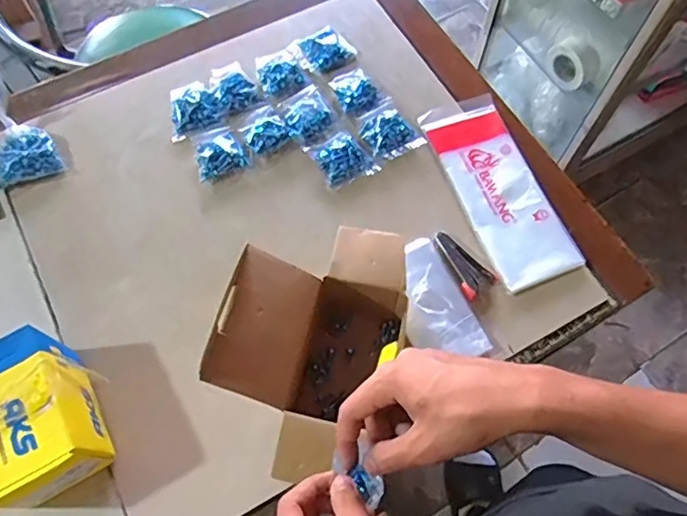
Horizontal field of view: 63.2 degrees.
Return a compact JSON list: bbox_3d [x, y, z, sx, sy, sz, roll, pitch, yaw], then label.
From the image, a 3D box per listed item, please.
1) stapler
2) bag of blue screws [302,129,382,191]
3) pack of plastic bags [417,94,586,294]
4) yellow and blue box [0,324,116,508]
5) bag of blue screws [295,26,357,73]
[{"bbox_3d":[0.144,0.006,0.689,0.048,0.015,0.087,-36,72,-15],"label":"stapler"},{"bbox_3d":[-0.003,-0.136,0.745,0.068,0.021,0.079,-30,70,-12],"label":"bag of blue screws"},{"bbox_3d":[0.203,-0.096,0.740,0.110,0.018,0.280,-19,69,-9],"label":"pack of plastic bags"},{"bbox_3d":[-0.316,0.164,0.568,0.104,0.102,0.144,-28,70,-12],"label":"yellow and blue box"},{"bbox_3d":[-0.026,-0.304,0.825,0.082,0.017,0.074,-35,72,-14],"label":"bag of blue screws"}]

